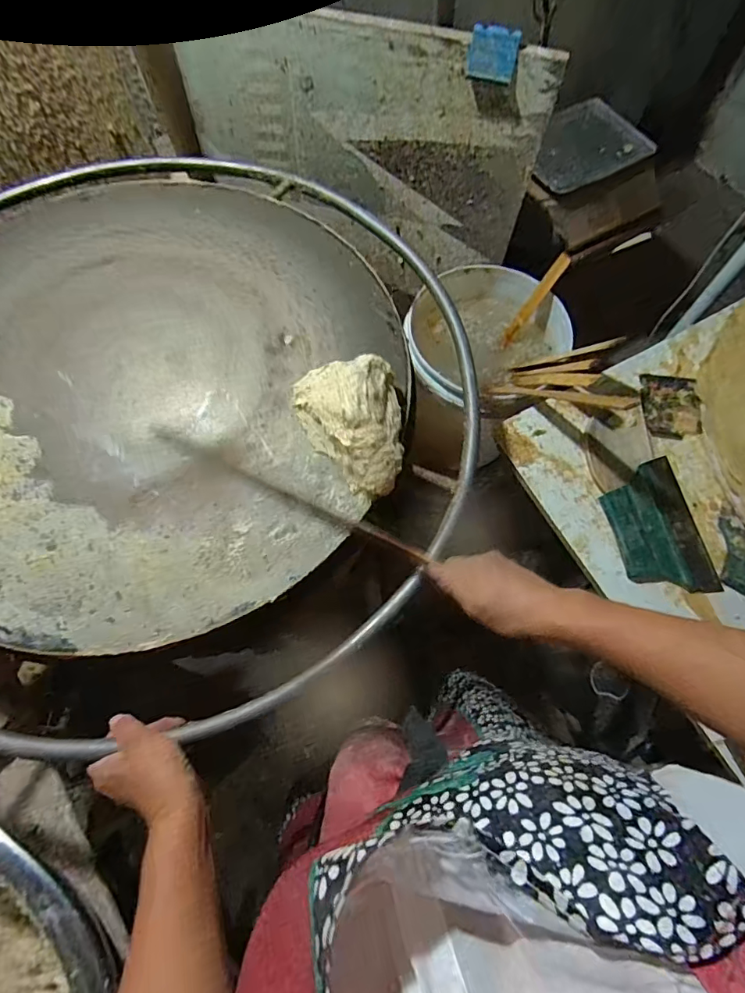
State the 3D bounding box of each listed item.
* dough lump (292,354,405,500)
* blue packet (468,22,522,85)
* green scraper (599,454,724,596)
[{"bbox_3d":[-0.026,-0.079,0.525,0.114,0.055,0.148,-3,69,-2],"label":"dough lump"},{"bbox_3d":[0.172,-0.629,0.688,0.066,0.057,0.018,17,70,6],"label":"blue packet"},{"bbox_3d":[0.409,0.046,0.694,0.125,0.013,0.190,-11,69,-5],"label":"green scraper"}]

